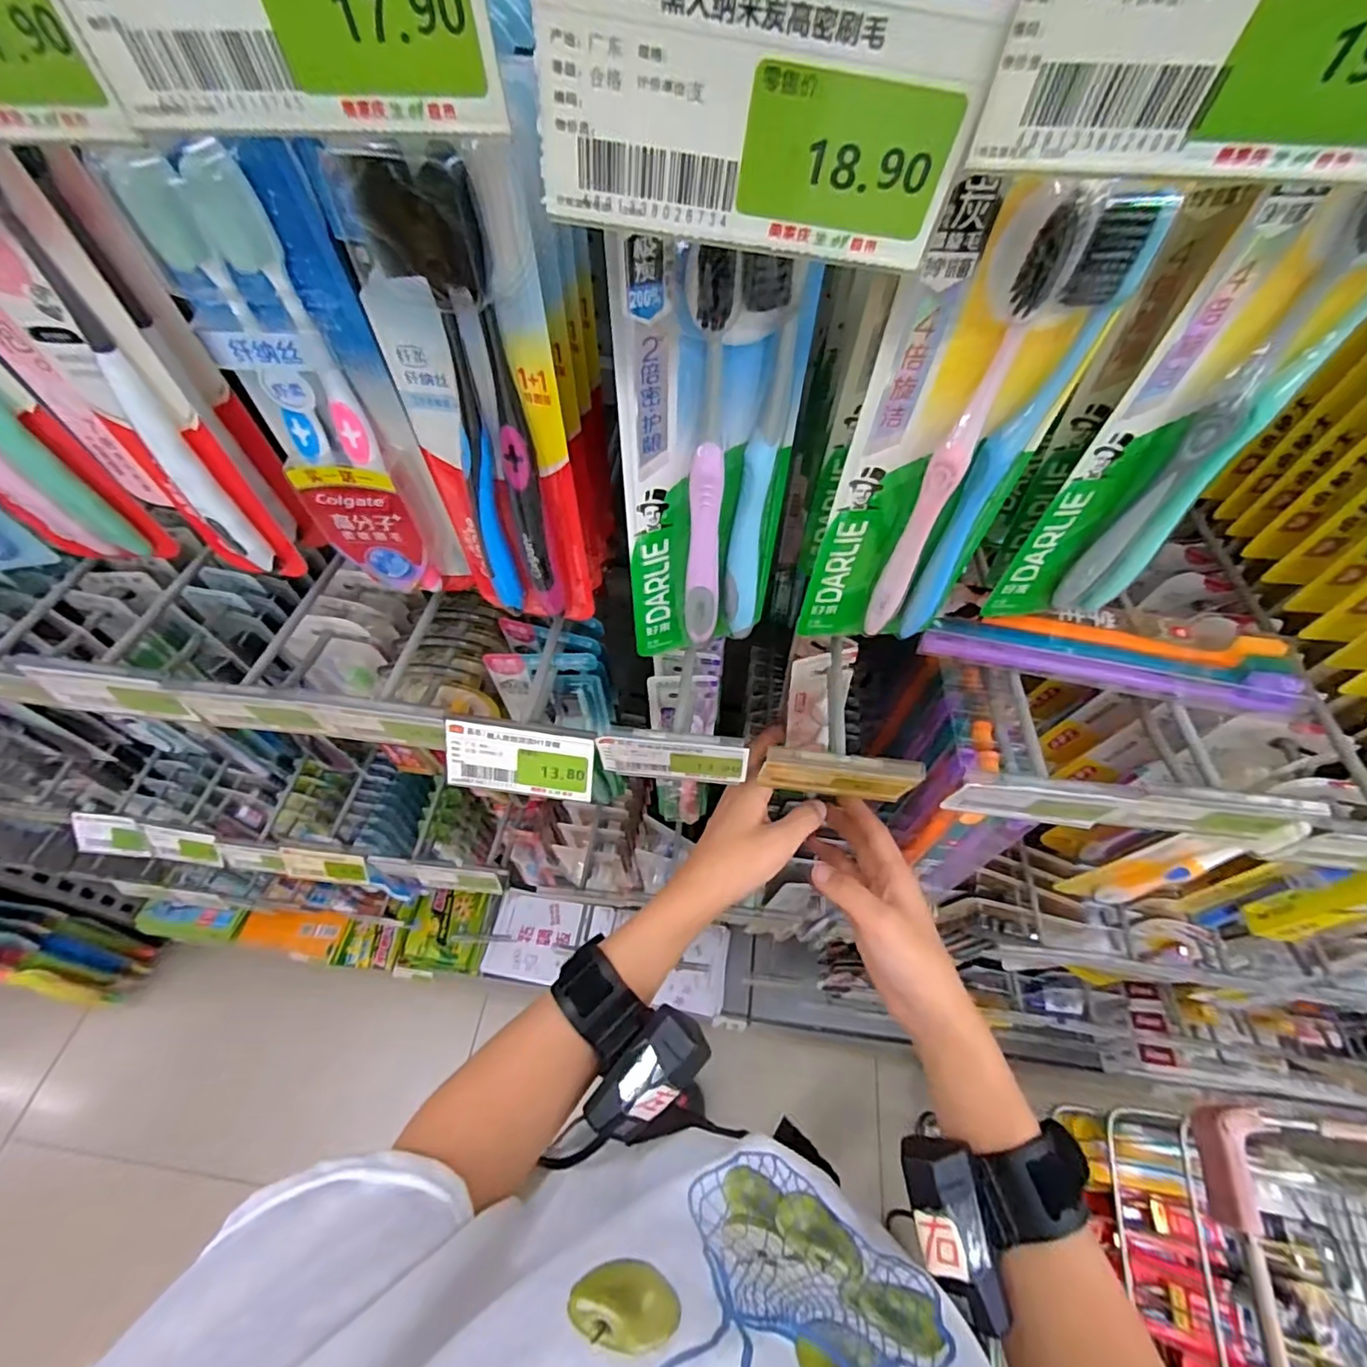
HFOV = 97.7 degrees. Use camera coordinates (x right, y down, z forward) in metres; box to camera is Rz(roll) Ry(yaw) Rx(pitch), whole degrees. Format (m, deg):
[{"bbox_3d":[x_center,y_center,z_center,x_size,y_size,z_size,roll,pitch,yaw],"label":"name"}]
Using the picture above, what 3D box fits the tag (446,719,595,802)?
[{"bbox_3d":[-0.090,0.043,0.329,0.080,0.041,0.005,5,22,2],"label":"tag"}]

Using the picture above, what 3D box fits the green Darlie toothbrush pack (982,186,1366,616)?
[{"bbox_3d":[0.181,-0.087,0.223,0.061,0.176,0.018,-7,56,-6],"label":"green Darlie toothbrush pack"}]

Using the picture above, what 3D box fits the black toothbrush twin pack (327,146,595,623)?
[{"bbox_3d":[-0.073,-0.089,0.233,0.056,0.185,0.024,-5,57,-3],"label":"black toothbrush twin pack"}]

